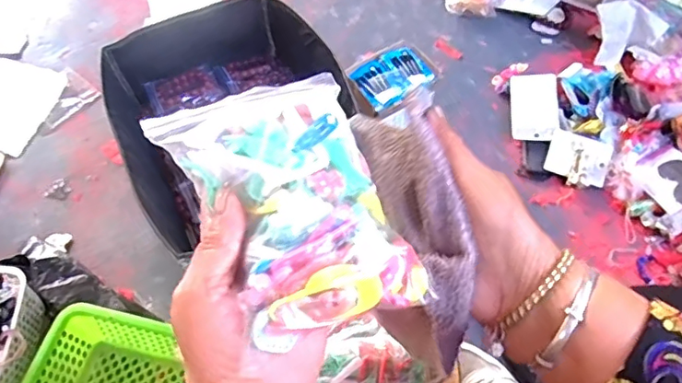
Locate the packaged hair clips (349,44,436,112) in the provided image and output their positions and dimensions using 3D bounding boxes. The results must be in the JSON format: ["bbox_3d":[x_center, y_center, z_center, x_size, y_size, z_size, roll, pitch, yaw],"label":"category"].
[{"bbox_3d":[0.088,-0.192,0.910,0.125,0.017,0.094,-27,61,-14],"label":"packaged hair clips"}]

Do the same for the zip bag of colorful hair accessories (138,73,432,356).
[{"bbox_3d":[-0.029,0.001,0.291,0.102,0.047,0.143,-21,60,-11],"label":"zip bag of colorful hair accessories"}]

